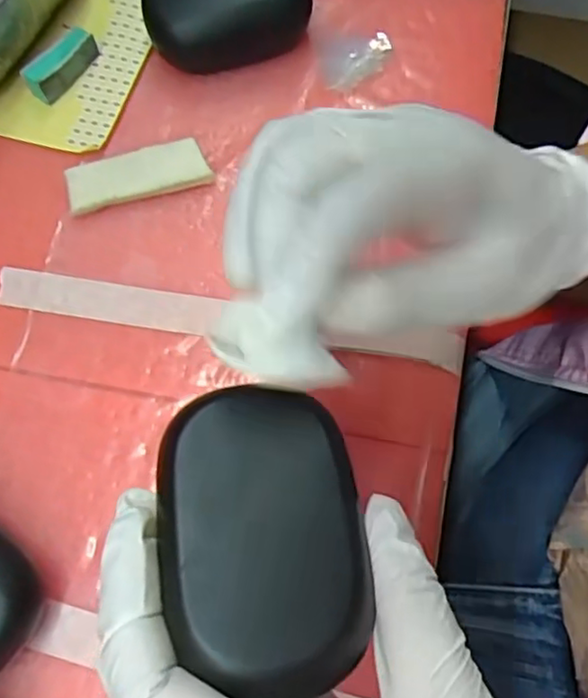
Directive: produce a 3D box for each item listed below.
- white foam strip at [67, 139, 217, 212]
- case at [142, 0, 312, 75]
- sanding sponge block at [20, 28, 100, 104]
[{"bbox_3d":[-0.077,-0.086,0.312,0.068,0.011,0.024,-17,72,-4],"label":"white foam strip"},{"bbox_3d":[-0.033,-0.175,0.325,0.085,0.031,0.051,-11,72,-2],"label":"case"},{"bbox_3d":[-0.119,-0.147,0.325,0.041,0.020,0.011,-43,76,-12],"label":"sanding sponge block"}]

